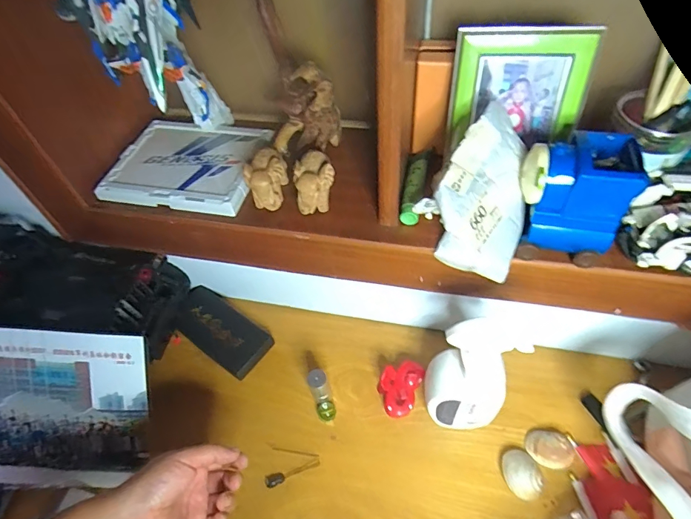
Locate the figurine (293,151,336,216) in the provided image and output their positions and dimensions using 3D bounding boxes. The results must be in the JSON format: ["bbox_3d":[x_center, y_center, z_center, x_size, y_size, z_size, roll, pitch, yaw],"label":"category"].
[{"bbox_3d":[-0.036,-0.089,0.490,0.047,0.057,0.063,-5,52,0],"label":"figurine"}]

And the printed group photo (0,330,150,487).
[{"bbox_3d":[-0.389,0.179,0.500,0.300,0.196,0.006,3,12,1],"label":"printed group photo"}]

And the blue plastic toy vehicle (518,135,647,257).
[{"bbox_3d":[0.215,-0.066,0.398,0.093,0.090,0.070,12,54,12],"label":"blue plastic toy vehicle"}]

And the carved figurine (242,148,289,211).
[{"bbox_3d":[-0.097,-0.097,0.501,0.044,0.056,0.064,0,52,4],"label":"carved figurine"}]

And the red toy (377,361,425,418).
[{"bbox_3d":[0.070,0.171,0.551,0.053,0.041,0.071,19,56,17],"label":"red toy"}]

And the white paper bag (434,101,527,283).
[{"bbox_3d":[0.139,-0.059,0.410,0.084,0.119,0.108,21,56,19],"label":"white paper bag"}]

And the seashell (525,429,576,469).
[{"bbox_3d":[0.246,0.226,0.498,0.050,0.020,0.043,-3,52,1],"label":"seashell"}]

